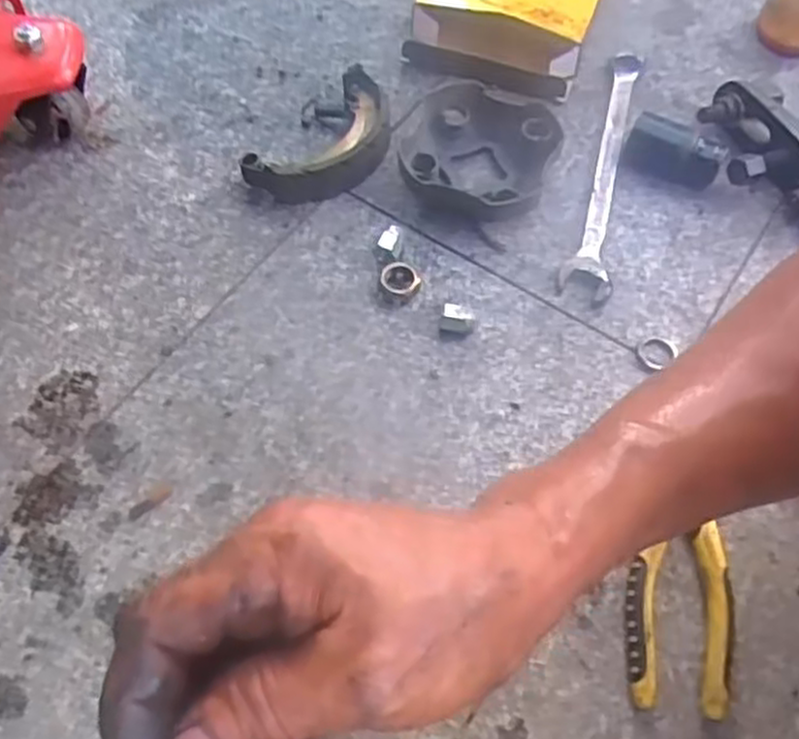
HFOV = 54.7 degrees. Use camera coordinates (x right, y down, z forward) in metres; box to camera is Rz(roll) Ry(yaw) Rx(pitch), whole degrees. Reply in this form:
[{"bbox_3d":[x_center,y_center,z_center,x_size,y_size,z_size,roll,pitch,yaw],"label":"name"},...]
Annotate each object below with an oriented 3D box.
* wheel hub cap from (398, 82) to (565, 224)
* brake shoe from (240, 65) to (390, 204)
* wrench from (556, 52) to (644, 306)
[{"bbox_3d":[0.063,-0.173,0.617,0.122,0.034,0.128,1,61,-2],"label":"wheel hub cap"},{"bbox_3d":[-0.055,-0.183,0.622,0.080,0.033,0.140,35,65,16],"label":"brake shoe"},{"bbox_3d":[0.168,-0.170,0.630,0.037,0.017,0.260,13,61,5],"label":"wrench"}]

